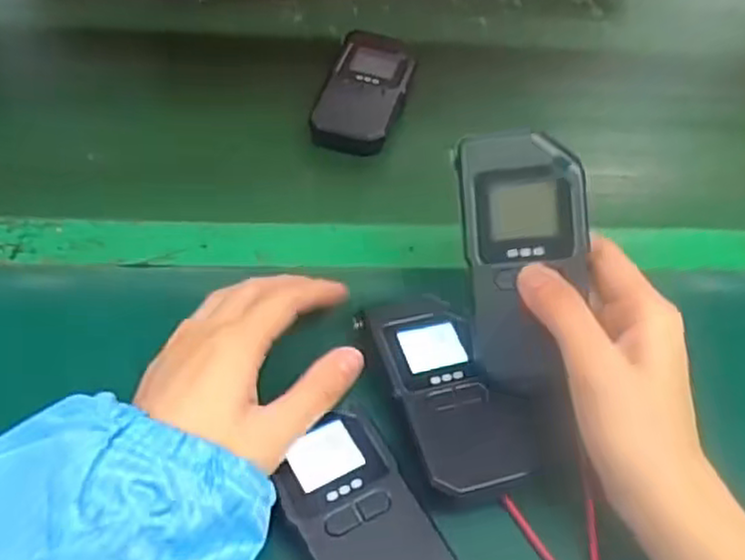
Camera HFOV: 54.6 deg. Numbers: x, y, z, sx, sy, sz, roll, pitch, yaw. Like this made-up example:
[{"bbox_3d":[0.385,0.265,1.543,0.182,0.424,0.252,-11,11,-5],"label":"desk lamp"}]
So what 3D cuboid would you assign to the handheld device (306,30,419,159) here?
[{"bbox_3d":[-0.004,-0.139,0.524,0.056,0.019,0.114,13,53,4],"label":"handheld device"}]

